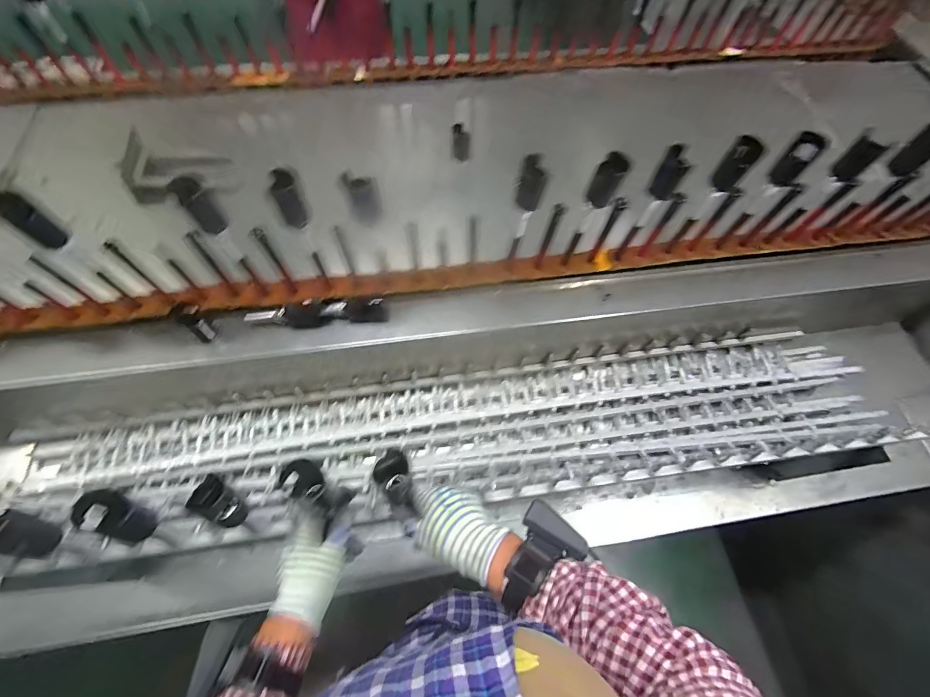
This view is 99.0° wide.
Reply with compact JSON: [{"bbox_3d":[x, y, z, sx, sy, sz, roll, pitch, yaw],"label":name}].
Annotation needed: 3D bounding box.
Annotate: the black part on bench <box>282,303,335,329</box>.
[{"bbox_3d":[-0.273,-0.057,0.691,0.076,0.040,0.024,-3,61,0],"label":"black part on bench"}]

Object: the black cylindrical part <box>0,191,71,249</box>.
[{"bbox_3d":[-0.549,-0.164,0.499,0.080,0.036,0.032,36,65,-12],"label":"black cylindrical part"}]

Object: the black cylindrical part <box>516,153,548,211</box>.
[{"bbox_3d":[0.093,-0.231,0.555,0.035,0.063,0.037,6,62,5],"label":"black cylindrical part"}]

